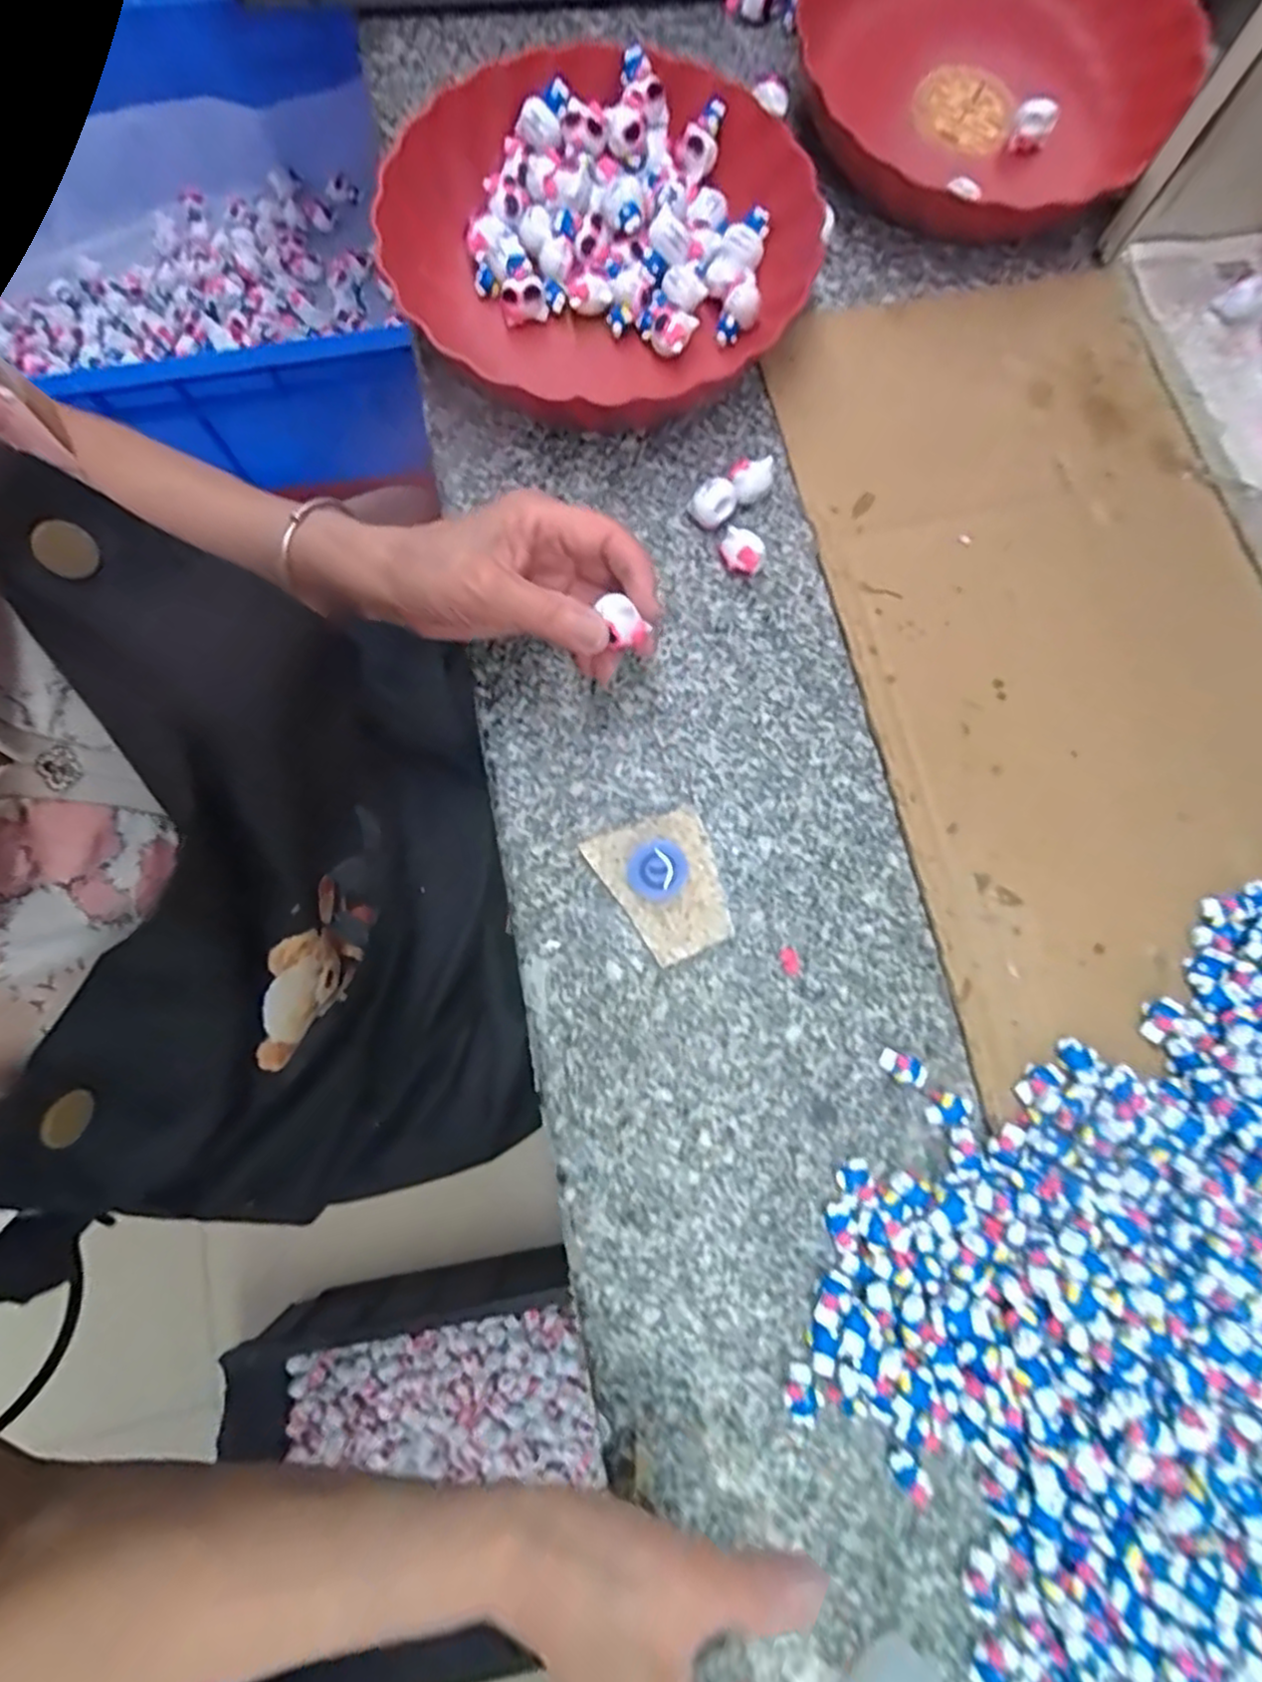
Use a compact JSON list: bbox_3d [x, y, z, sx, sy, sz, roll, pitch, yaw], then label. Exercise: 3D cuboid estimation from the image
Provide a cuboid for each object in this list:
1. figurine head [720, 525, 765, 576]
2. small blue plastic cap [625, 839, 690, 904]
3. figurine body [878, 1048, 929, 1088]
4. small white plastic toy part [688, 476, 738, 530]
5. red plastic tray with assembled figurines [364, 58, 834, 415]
[{"bbox_3d":[0.062,-0.159,0.394,0.024,0.020,0.018,19,79,4],"label":"figurine head"},{"bbox_3d":[0.013,0.015,0.356,0.029,0.016,0.029,0,78,0],"label":"small blue plastic cap"},{"bbox_3d":[0.134,0.111,0.346,0.021,0.014,0.013,20,79,4],"label":"figurine body"},{"bbox_3d":[0.046,-0.190,0.400,0.025,0.024,0.018,9,79,2],"label":"small white plastic toy part"},{"bbox_3d":[-0.017,-0.353,0.418,0.225,0.050,0.219,-40,81,-7],"label":"red plastic tray with assembled figurines"}]

